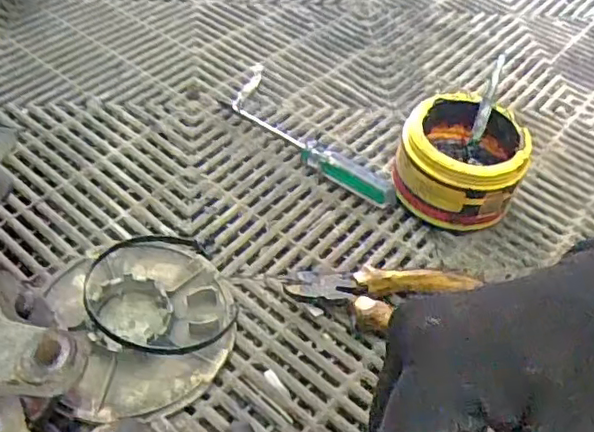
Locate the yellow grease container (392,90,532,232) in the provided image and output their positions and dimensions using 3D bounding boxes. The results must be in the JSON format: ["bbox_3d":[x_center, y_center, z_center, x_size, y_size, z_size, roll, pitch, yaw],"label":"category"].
[{"bbox_3d":[0.137,-0.049,0.514,0.097,0.070,0.111,20,49,11],"label":"yellow grease container"}]

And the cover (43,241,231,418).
[{"bbox_3d":[-0.105,0.071,0.420,0.118,0.032,0.131,-13,51,-18],"label":"cover"}]

